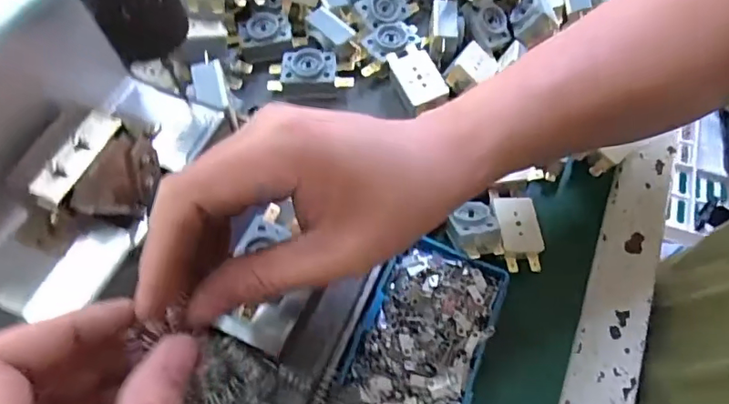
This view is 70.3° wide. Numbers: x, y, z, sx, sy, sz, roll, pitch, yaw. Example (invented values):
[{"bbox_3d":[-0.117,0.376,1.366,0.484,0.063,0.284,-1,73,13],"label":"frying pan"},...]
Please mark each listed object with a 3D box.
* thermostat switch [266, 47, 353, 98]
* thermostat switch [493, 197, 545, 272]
[{"bbox_3d":[-0.037,-0.088,0.356,0.057,0.022,0.028,5,61,2],"label":"thermostat switch"},{"bbox_3d":[0.099,0.020,0.328,0.027,0.011,0.046,-4,61,-4],"label":"thermostat switch"}]

